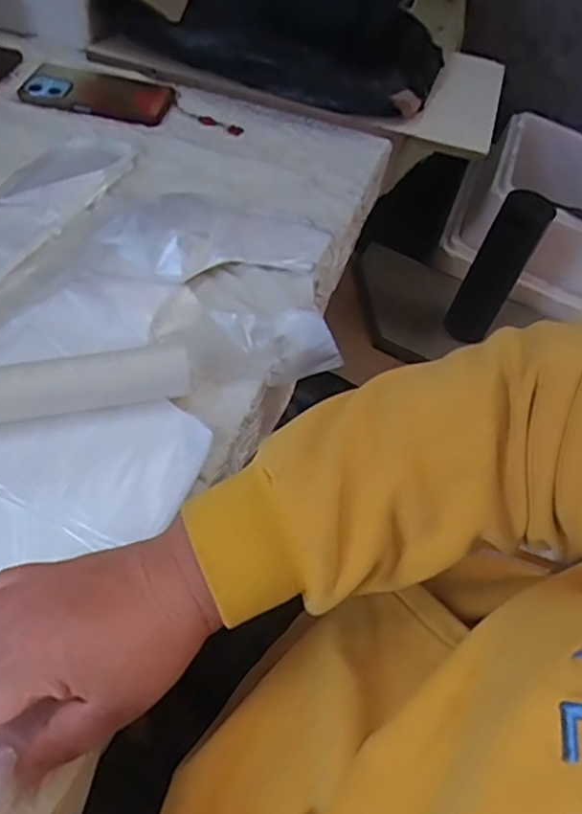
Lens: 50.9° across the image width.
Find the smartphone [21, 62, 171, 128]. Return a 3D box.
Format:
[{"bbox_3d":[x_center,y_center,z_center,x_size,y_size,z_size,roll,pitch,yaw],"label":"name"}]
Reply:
[{"bbox_3d":[-0.211,-0.343,0.665,0.157,0.009,0.080,12,54,3],"label":"smartphone"}]

